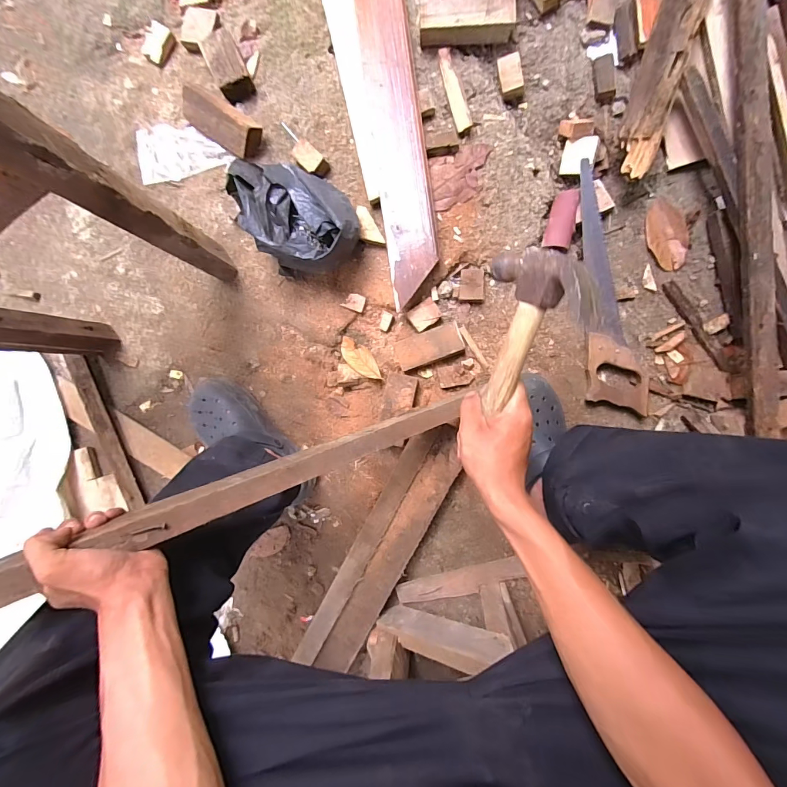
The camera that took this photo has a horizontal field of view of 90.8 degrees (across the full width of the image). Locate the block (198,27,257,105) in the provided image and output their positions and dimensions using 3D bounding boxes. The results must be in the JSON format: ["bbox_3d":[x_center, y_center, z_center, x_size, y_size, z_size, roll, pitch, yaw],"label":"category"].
[{"bbox_3d":[-0.295,-0.586,0.694,0.056,0.041,0.110,-26,89,6],"label":"block"}]

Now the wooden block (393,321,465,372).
[{"bbox_3d":[0.065,-0.085,0.700,0.117,0.026,0.058,-20,90,6],"label":"wooden block"}]

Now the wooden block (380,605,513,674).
[{"bbox_3d":[0.069,0.391,0.622,0.255,0.073,0.027,-20,90,49],"label":"wooden block"}]

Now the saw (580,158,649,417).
[{"bbox_3d":[0.367,-0.175,0.651,0.091,0.032,0.404,-3,92,6],"label":"saw"}]

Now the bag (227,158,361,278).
[{"bbox_3d":[-0.161,-0.308,0.652,0.163,0.123,0.220,-26,89,6],"label":"bag"}]

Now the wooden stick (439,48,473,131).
[{"bbox_3d":[0.105,-0.523,0.668,0.028,0.017,0.141,-16,90,6],"label":"wooden stick"}]

